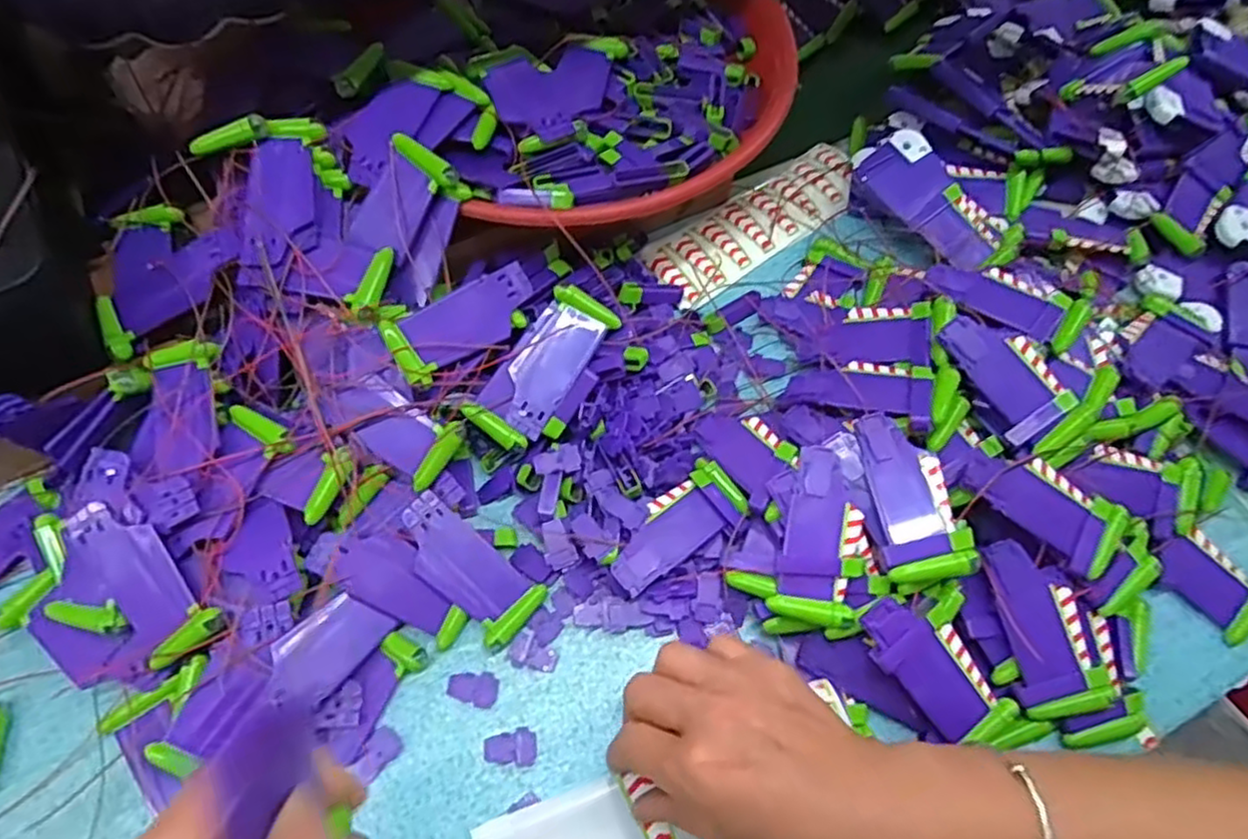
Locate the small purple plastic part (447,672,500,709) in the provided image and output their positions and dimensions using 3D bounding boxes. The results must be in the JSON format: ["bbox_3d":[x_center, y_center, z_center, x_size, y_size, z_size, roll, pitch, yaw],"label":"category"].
[{"bbox_3d":[-0.080,0.144,0.370,0.027,0.004,0.017,1,64,-2],"label":"small purple plastic part"}]

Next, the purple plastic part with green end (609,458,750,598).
[{"bbox_3d":[0.029,0.064,0.397,0.088,0.020,0.039,-40,72,-19],"label":"purple plastic part with green end"}]

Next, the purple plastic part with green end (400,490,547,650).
[{"bbox_3d":[-0.087,0.080,0.383,0.039,0.007,0.089,-42,86,-20],"label":"purple plastic part with green end"}]

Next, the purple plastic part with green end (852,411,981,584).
[{"bbox_3d":[0.151,0.040,0.370,0.041,0.016,0.090,-16,65,11],"label":"purple plastic part with green end"}]

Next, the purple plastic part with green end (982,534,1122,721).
[{"bbox_3d":[0.217,0.109,0.365,0.042,0.021,0.088,-17,66,-10],"label":"purple plastic part with green end"}]

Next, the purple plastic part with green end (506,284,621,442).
[{"bbox_3d":[-0.042,-0.034,0.411,0.039,0.016,0.088,27,84,10],"label":"purple plastic part with green end"}]

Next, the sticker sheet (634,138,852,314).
[{"bbox_3d":[0.099,-0.149,0.514,0.184,0.009,0.071,-34,67,-17],"label":"sticker sheet"}]

